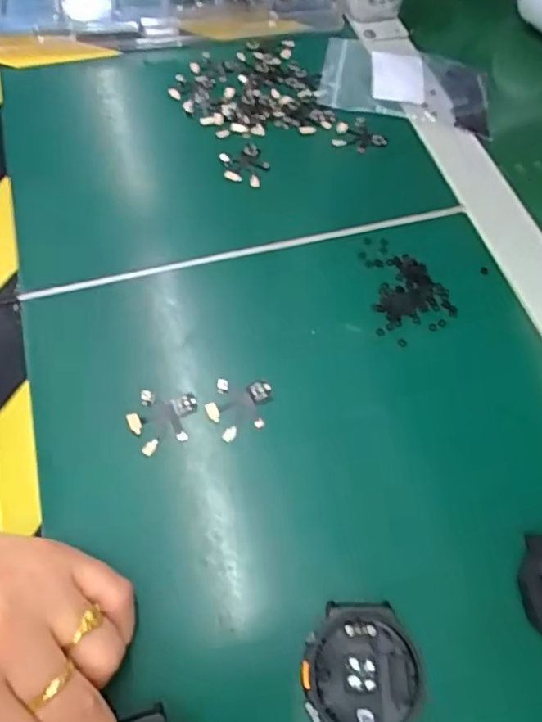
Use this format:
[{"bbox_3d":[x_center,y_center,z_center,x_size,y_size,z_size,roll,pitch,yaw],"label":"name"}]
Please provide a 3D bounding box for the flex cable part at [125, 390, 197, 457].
[{"bbox_3d":[-0.056,0.031,0.277,0.033,0.004,0.033,4,60,0],"label":"flex cable part"}]

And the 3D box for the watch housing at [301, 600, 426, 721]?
[{"bbox_3d":[0.038,0.130,0.225,0.049,0.011,0.052,0,60,-2],"label":"watch housing"}]

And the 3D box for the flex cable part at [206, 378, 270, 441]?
[{"bbox_3d":[-0.017,0.025,0.282,0.032,0.004,0.032,3,60,0],"label":"flex cable part"}]

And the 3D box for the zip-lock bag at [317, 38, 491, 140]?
[{"bbox_3d":[0.104,-0.217,0.421,0.128,0.007,0.095,13,61,5],"label":"zip-lock bag"}]

